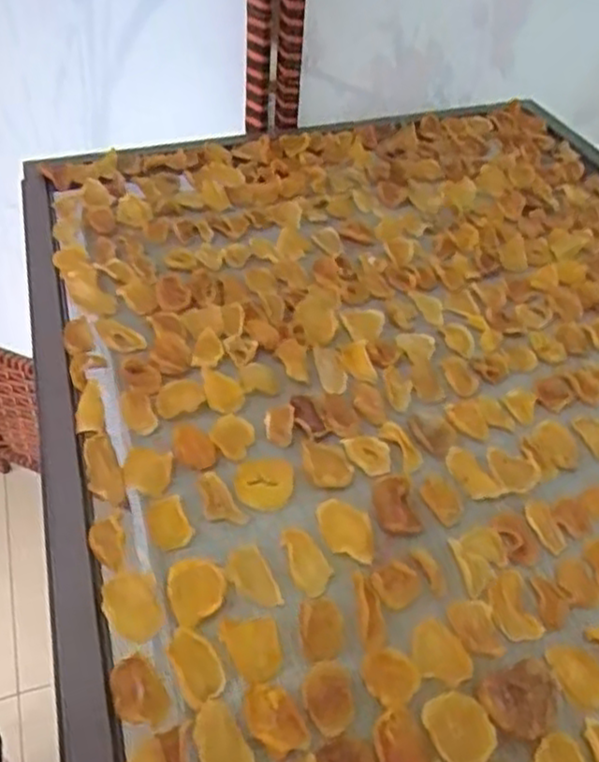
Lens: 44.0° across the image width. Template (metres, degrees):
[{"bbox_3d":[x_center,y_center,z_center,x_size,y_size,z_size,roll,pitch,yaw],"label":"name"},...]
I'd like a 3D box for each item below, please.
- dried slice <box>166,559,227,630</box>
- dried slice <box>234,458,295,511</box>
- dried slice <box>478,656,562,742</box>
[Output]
[{"bbox_3d":[-0.045,0.093,0.331,0.026,0.005,0.033,-13,46,-17],"label":"dried slice"},{"bbox_3d":[-0.018,0.052,0.381,0.029,0.004,0.031,2,43,-2],"label":"dried slice"},{"bbox_3d":[0.091,0.129,0.300,0.033,0.008,0.027,-15,47,-19],"label":"dried slice"}]

